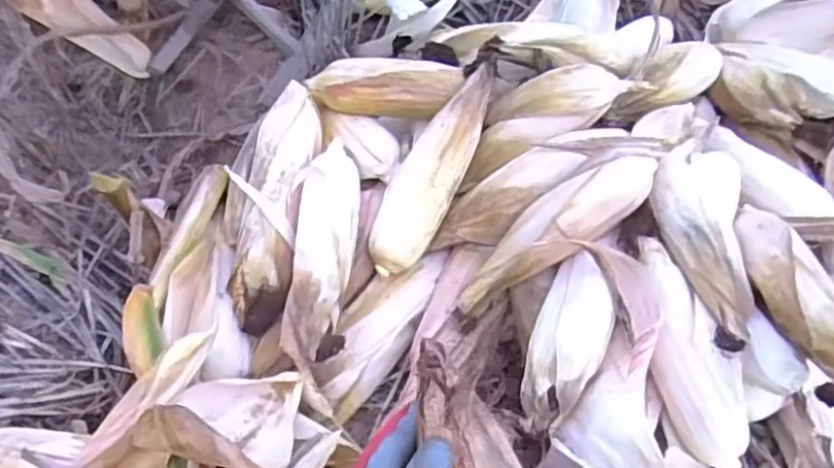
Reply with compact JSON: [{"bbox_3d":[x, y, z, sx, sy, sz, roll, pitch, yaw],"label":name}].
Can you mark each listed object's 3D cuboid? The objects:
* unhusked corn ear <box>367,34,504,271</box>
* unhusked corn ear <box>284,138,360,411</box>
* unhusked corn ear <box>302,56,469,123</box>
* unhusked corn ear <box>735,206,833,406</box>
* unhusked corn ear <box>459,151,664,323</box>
[{"bbox_3d":[0.027,-0.088,0.749,0.062,0.047,0.274,23,80,17],"label":"unhusked corn ear"},{"bbox_3d":[-0.093,0.029,0.713,0.061,0.061,0.260,5,60,7],"label":"unhusked corn ear"},{"bbox_3d":[-0.035,-0.159,0.787,0.169,0.049,0.064,8,61,9],"label":"unhusked corn ear"},{"bbox_3d":[0.325,0.042,0.625,0.062,0.044,0.223,-5,46,1],"label":"unhusked corn ear"},{"bbox_3d":[0.122,-0.002,0.679,0.218,0.058,0.057,-38,61,12],"label":"unhusked corn ear"}]

